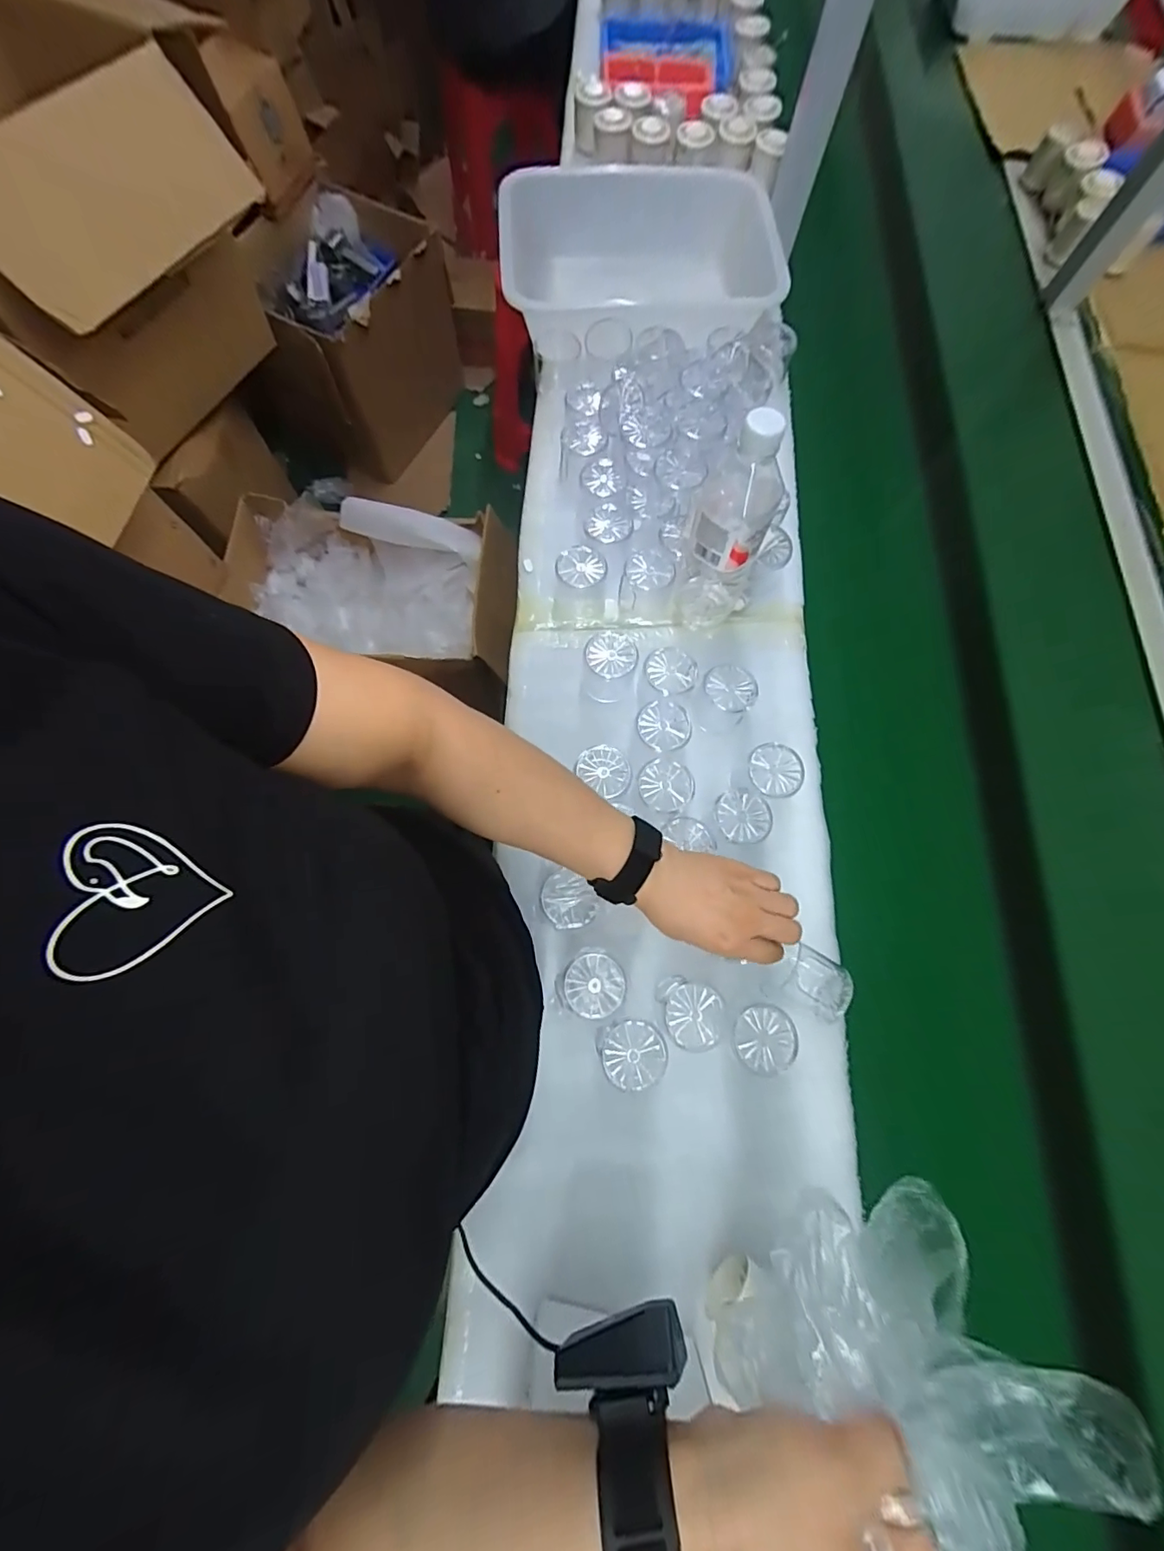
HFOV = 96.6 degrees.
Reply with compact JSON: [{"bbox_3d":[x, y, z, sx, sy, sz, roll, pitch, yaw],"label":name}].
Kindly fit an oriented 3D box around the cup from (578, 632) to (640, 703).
[{"bbox_3d":[0.029,-0.115,0.553,0.057,0.051,0.063,7,73,1],"label":"cup"}]

